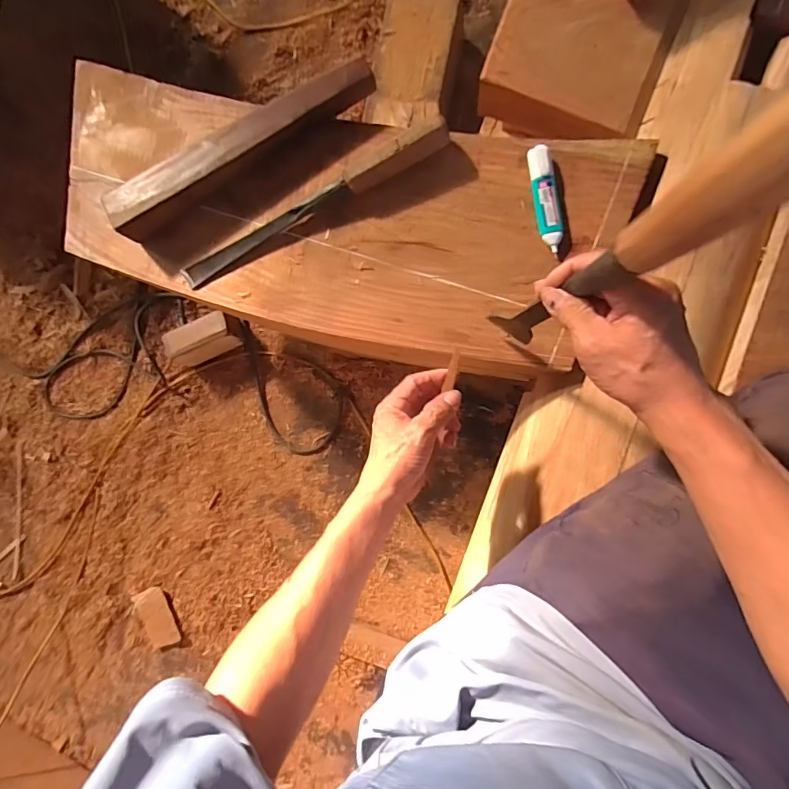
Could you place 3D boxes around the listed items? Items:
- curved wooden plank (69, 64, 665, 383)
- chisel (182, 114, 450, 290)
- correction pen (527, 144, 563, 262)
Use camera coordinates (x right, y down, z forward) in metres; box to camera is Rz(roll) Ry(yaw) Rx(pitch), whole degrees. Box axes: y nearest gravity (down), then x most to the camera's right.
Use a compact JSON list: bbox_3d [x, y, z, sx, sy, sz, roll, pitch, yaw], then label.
[{"bbox_3d":[-0.090,-0.205,0.551,0.675,0.028,0.269,13,90,8],"label":"curved wooden plank"},{"bbox_3d":[-0.100,-0.217,0.523,0.340,0.039,0.033,-25,85,6],"label":"chisel"},{"bbox_3d":[0.166,-0.212,0.501,0.025,0.021,0.116,-8,87,7],"label":"correction pen"}]

